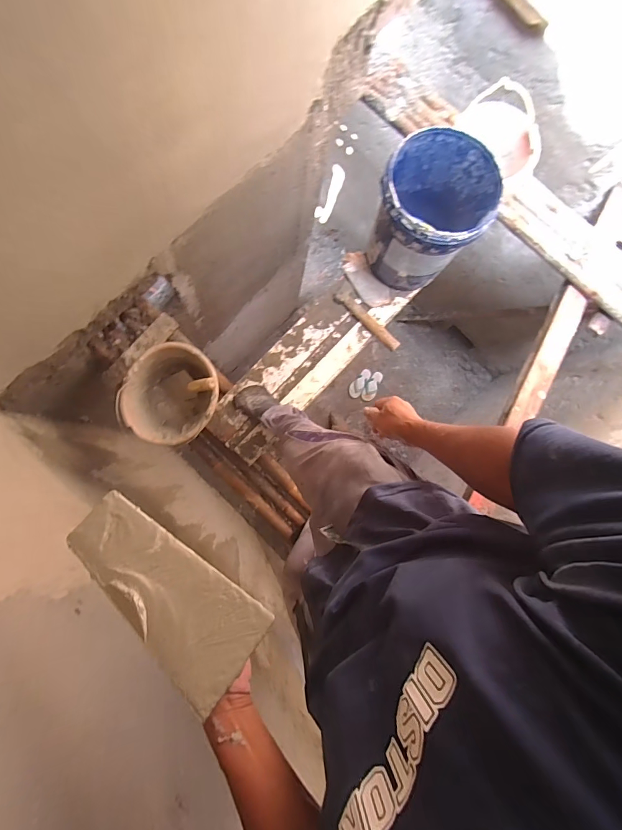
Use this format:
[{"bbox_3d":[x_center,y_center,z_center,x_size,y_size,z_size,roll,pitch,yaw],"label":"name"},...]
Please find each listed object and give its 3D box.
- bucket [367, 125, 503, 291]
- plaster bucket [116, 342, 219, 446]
[{"bbox_3d":[0.325,-0.572,1.133,0.286,0.326,0.296,1,84,-6],"label":"bucket"},{"bbox_3d":[-0.401,-0.048,1.164,0.244,0.207,0.279,37,82,-2],"label":"plaster bucket"}]

